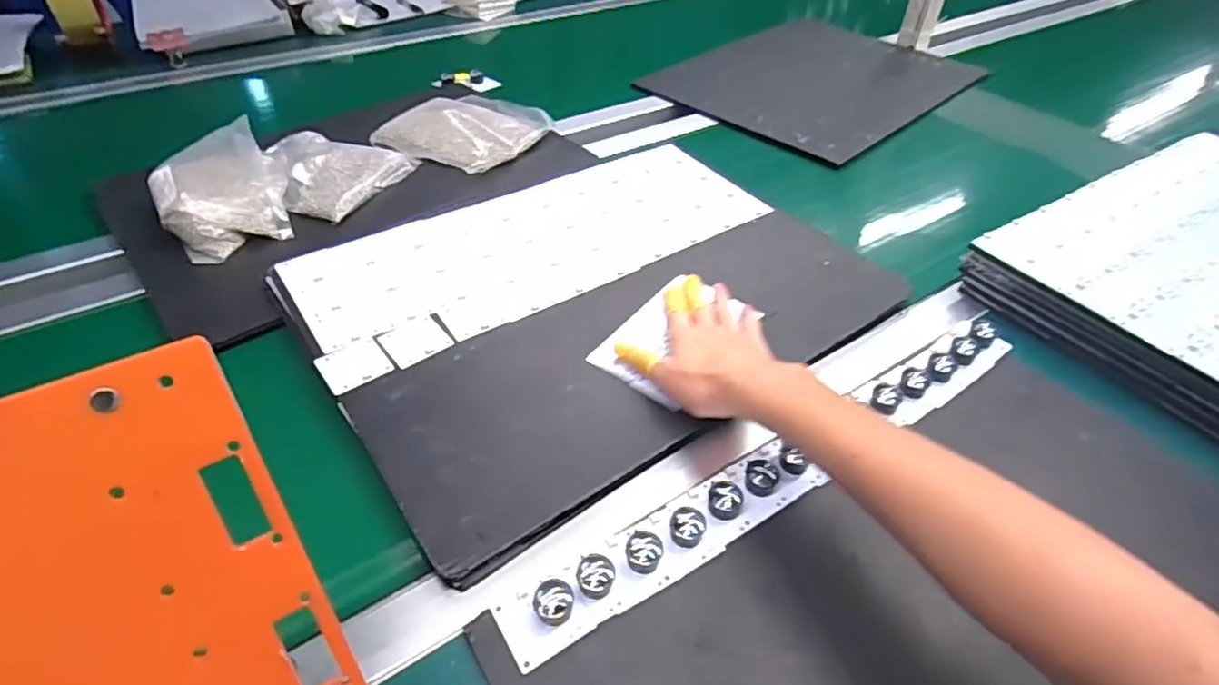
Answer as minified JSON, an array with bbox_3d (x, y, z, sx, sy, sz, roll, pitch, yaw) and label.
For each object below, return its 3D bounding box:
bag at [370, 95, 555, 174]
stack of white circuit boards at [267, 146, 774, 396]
[{"bbox_3d":[-0.181,-0.273,0.780,0.178,0.025,0.170,21,46,18],"label":"bag"},{"bbox_3d":[-0.070,-0.104,0.622,0.464,0.013,0.181,-24,49,-27],"label":"stack of white circuit boards"}]

